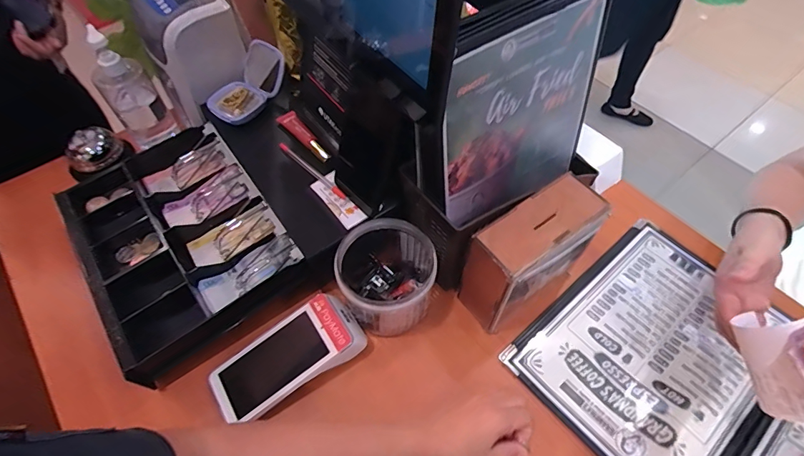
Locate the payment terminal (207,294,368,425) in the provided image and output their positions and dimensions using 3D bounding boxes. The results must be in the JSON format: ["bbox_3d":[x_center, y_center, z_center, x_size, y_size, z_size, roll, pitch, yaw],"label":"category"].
[{"bbox_3d":[-0.135,0.153,0.505,0.179,0.051,0.086,-30,61,-16],"label":"payment terminal"}]

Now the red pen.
[{"bbox_3d":[-0.114,-0.072,0.566,0.011,0.005,0.145,-39,64,-22],"label":"red pen"}]

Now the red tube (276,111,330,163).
[{"bbox_3d":[-0.136,-0.128,0.599,0.026,0.013,0.111,-34,62,-20],"label":"red tube"}]

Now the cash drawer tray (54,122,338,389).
[{"bbox_3d":[-0.293,0.008,0.578,0.245,0.055,0.327,-34,62,-20],"label":"cash drawer tray"}]

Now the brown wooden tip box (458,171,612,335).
[{"bbox_3d":[0.151,0.035,0.521,0.154,0.151,0.065,-34,62,-18],"label":"brown wooden tip box"}]

